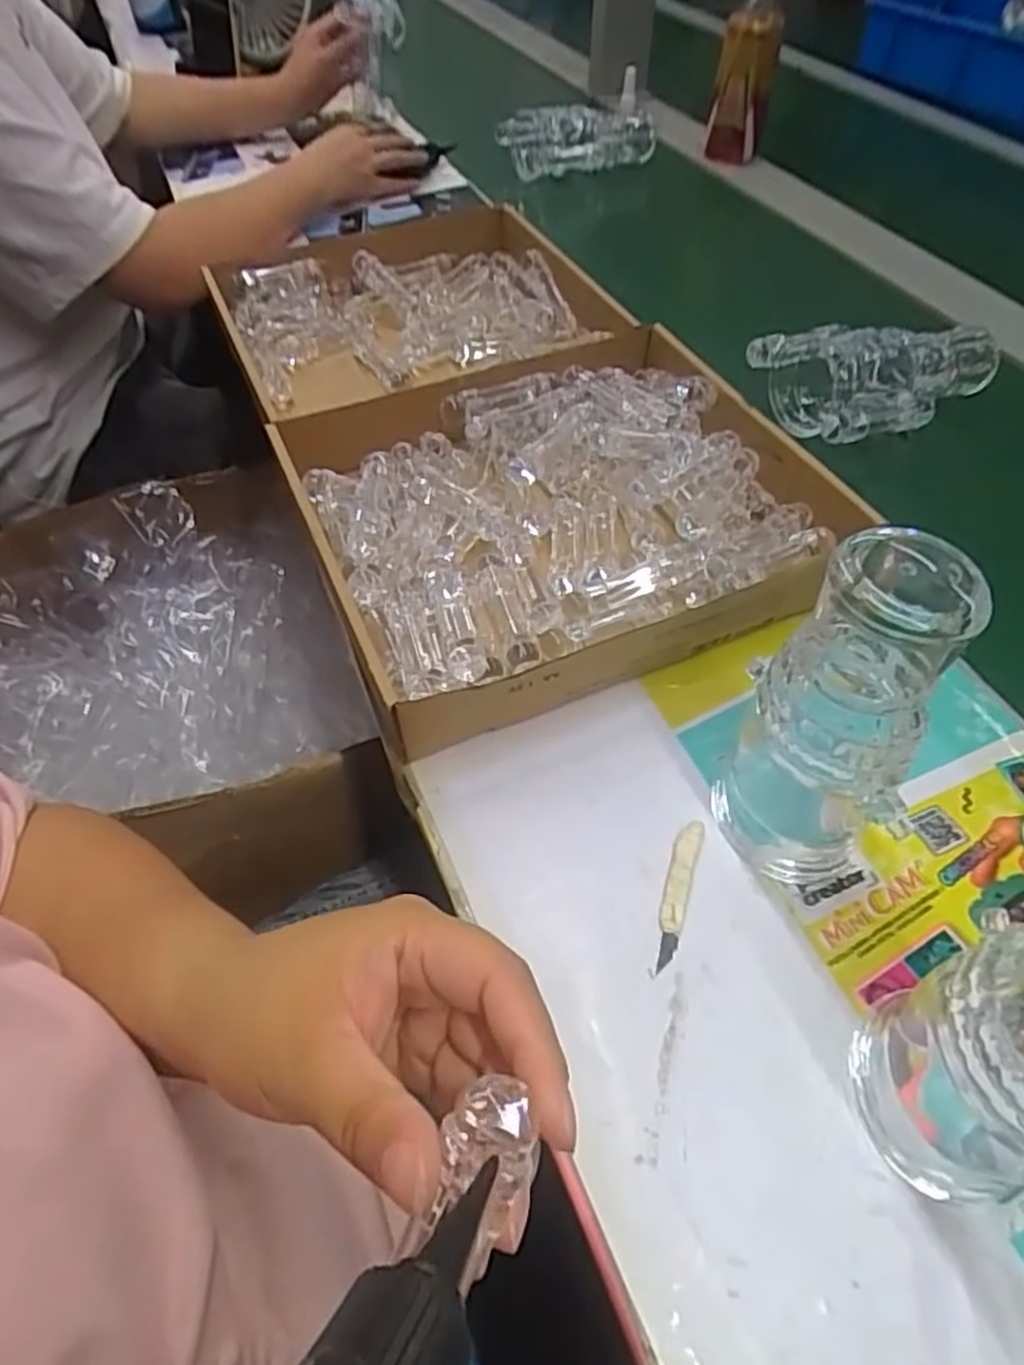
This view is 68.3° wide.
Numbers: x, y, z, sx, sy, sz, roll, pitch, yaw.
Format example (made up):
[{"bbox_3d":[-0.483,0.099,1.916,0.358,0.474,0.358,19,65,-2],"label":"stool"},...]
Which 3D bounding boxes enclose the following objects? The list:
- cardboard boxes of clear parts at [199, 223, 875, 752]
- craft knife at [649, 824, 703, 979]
[{"bbox_3d":[-0.035,-0.230,0.599,0.316,0.058,0.600,-20,55,-14],"label":"cardboard boxes of clear parts"},{"bbox_3d":[0.081,0.104,0.374,0.013,0.004,0.080,16,55,12],"label":"craft knife"}]

